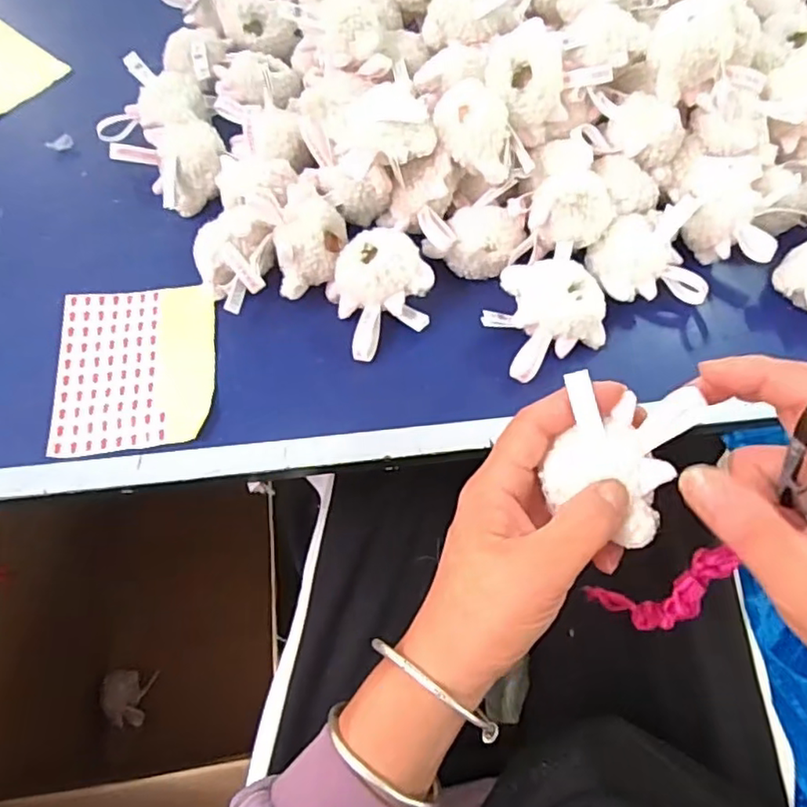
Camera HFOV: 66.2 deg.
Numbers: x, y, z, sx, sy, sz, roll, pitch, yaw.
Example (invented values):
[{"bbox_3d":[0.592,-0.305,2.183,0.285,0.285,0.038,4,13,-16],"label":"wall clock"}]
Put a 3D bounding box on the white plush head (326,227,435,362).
[{"bbox_3d":[-0.016,-0.078,0.410,0.065,0.039,0.068,0,64,0],"label":"white plush head"}]

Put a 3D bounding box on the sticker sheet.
[{"bbox_3d":[-0.176,-0.026,0.408,0.100,0.006,0.118,-6,64,-3],"label":"sticker sheet"}]

